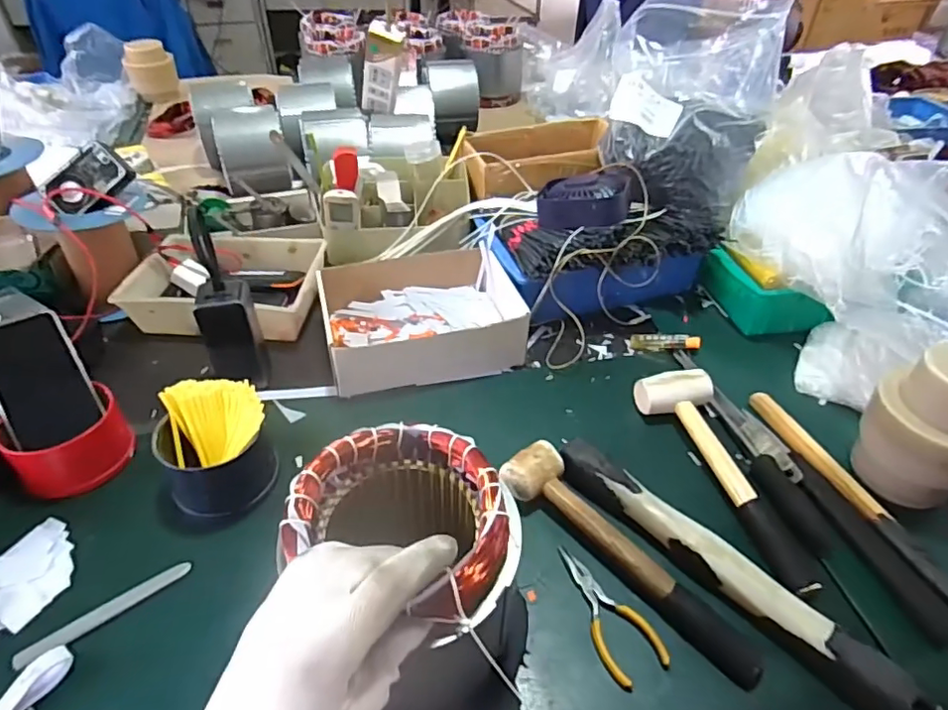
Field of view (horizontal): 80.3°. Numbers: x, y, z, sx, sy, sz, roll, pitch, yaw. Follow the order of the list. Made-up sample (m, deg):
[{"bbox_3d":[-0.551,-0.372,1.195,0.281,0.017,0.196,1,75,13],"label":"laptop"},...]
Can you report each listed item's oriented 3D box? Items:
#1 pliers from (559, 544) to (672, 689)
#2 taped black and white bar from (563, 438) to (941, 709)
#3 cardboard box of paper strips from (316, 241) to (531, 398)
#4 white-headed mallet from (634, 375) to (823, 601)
[{"bbox_3d":[0.108,0.210,0.470,0.048,0.006,0.117,-18,45,-20],"label":"pliers"},{"bbox_3d":[0.212,0.184,0.488,0.039,0.033,0.332,-31,51,-31],"label":"taped black and white bar"},{"bbox_3d":[-0.065,-0.052,0.738,0.249,0.071,0.201,-9,43,-11],"label":"cardboard box of paper strips"},{"bbox_3d":[0.254,0.113,0.565,0.072,0.043,0.251,-9,43,-11],"label":"white-headed mallet"}]

